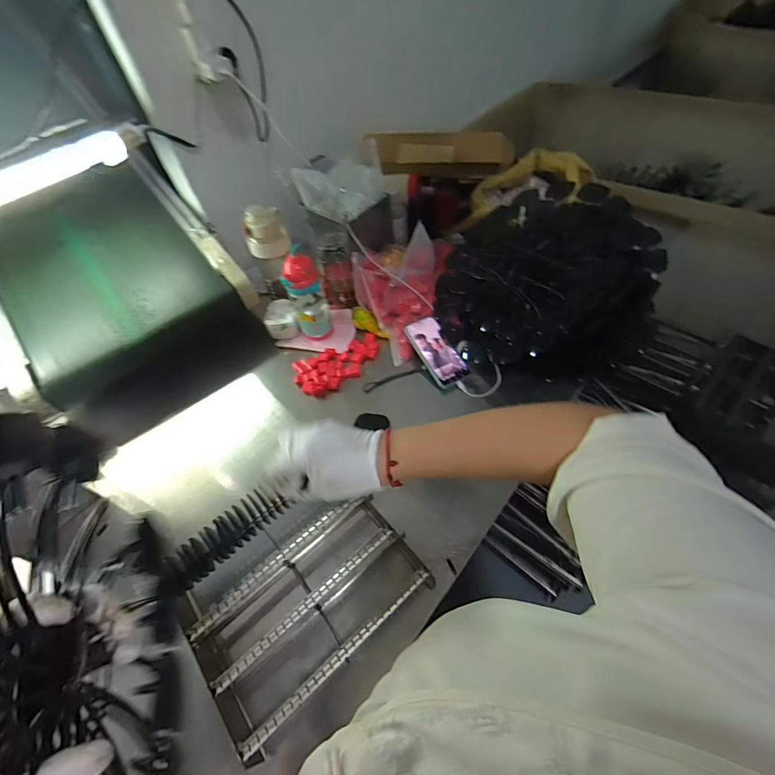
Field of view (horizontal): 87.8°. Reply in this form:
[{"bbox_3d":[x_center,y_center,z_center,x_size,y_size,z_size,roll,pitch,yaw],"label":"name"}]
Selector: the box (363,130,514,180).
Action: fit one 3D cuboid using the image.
[{"bbox_3d":[0.139,-0.590,1.029,0.351,0.099,0.056,2,54,7],"label":"box"}]

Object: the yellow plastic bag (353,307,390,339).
[{"bbox_3d":[-0.038,-0.146,0.919,0.102,0.042,0.038,38,61,-4],"label":"yellow plastic bag"}]

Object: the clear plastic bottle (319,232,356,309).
[{"bbox_3d":[-0.111,-0.256,0.904,0.067,0.160,0.073,-10,53,-2],"label":"clear plastic bottle"}]

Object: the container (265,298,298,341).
[{"bbox_3d":[-0.244,-0.159,0.932,0.074,0.066,0.069,-3,53,4],"label":"container"}]

